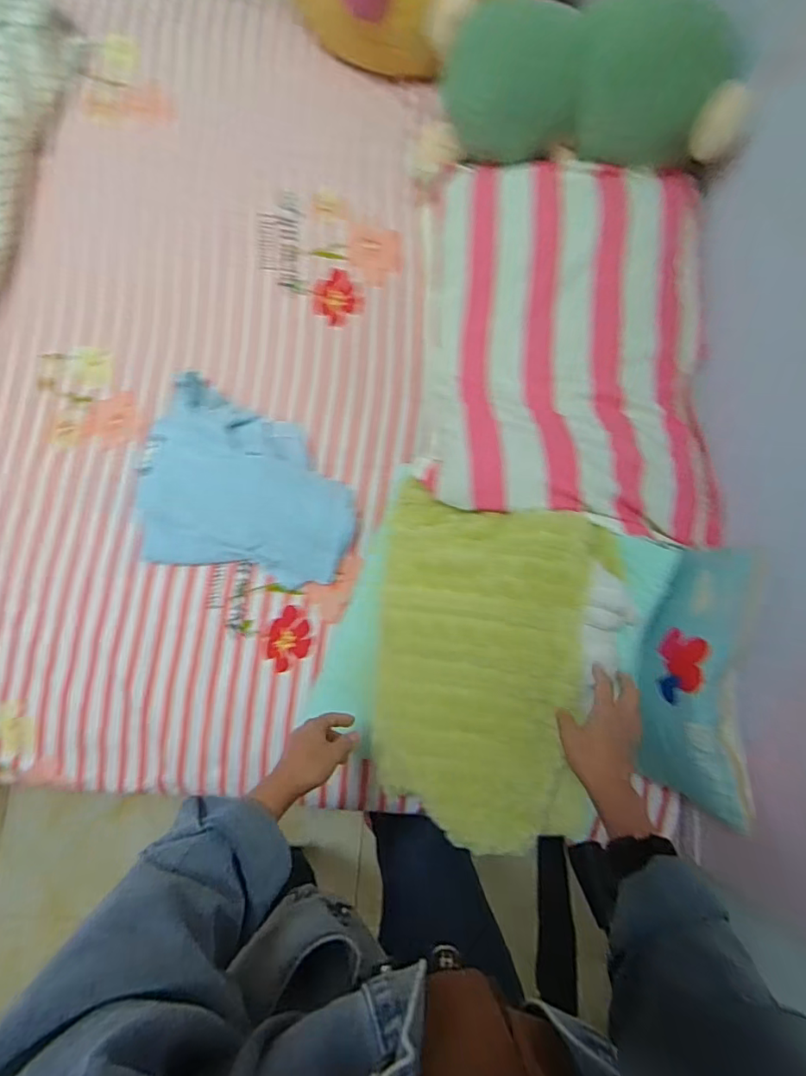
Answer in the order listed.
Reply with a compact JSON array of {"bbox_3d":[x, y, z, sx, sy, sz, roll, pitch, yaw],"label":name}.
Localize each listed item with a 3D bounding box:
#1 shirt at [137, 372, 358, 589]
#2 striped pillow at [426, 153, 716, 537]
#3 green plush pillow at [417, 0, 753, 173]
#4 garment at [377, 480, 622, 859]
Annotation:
[{"bbox_3d":[-0.246,-0.084,0.868,0.351,0.061,0.300,16,81,0],"label":"shirt"},{"bbox_3d":[0.272,-0.308,0.846,0.435,0.151,0.662,6,81,-1],"label":"striped pillow"},{"bbox_3d":[0.272,-0.713,0.849,0.506,0.174,0.191,15,81,14],"label":"green plush pillow"},{"bbox_3d":[0.095,0.153,0.718,0.327,0.076,0.437,5,82,19],"label":"garment"}]

